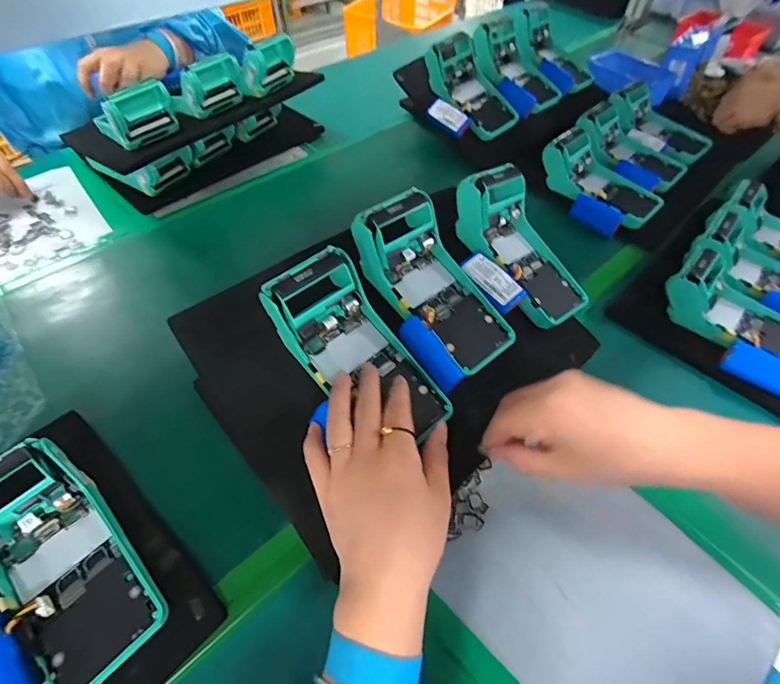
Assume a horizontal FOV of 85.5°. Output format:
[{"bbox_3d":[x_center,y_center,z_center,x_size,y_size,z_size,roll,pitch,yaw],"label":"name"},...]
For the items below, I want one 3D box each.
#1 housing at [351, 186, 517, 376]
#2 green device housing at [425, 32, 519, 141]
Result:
[{"bbox_3d":[0.039,-0.051,0.393,0.174,0.056,0.090,49,59,-4],"label":"housing"},{"bbox_3d":[0.136,-0.413,0.694,0.085,0.057,0.172,-33,88,-26],"label":"green device housing"}]

